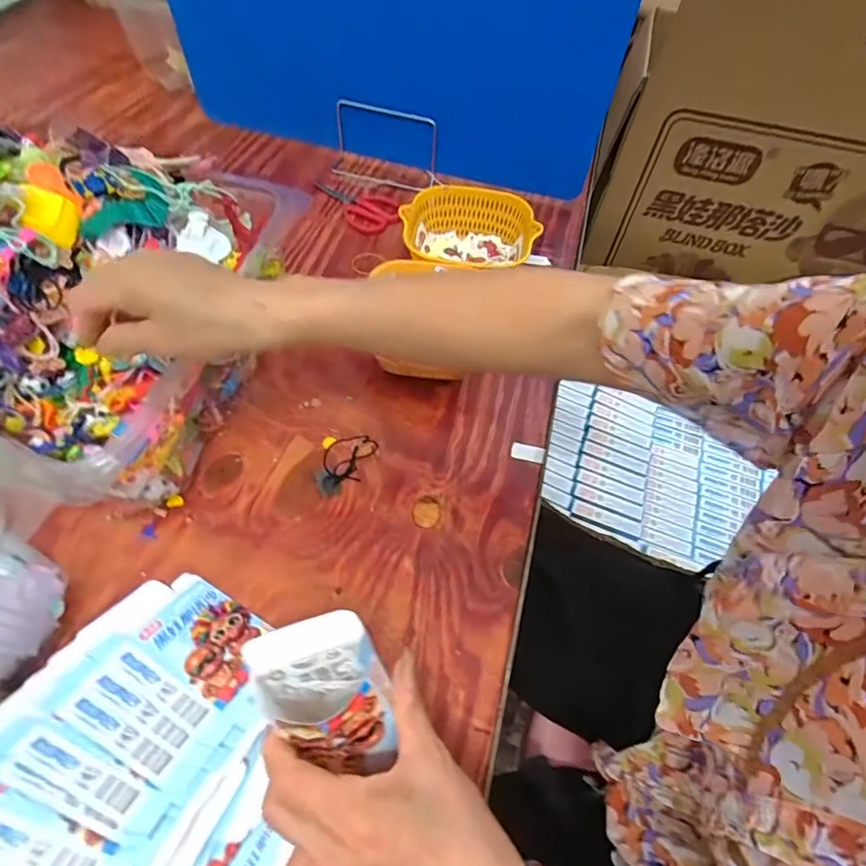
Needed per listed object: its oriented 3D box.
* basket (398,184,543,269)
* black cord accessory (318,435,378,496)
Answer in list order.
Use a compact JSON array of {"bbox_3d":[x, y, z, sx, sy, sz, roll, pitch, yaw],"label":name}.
[{"bbox_3d":[0.041,-0.233,0.588,0.152,0.071,0.136,-3,59,-6],"label":"basket"},{"bbox_3d":[-0.085,0.029,0.449,0.042,0.016,0.066,22,59,10],"label":"black cord accessory"}]

